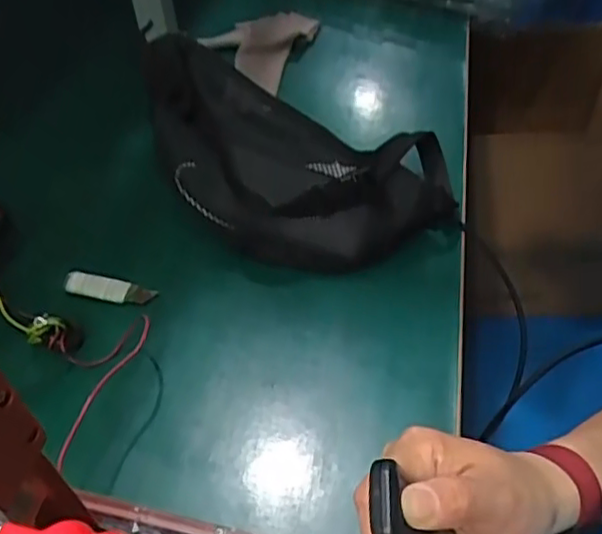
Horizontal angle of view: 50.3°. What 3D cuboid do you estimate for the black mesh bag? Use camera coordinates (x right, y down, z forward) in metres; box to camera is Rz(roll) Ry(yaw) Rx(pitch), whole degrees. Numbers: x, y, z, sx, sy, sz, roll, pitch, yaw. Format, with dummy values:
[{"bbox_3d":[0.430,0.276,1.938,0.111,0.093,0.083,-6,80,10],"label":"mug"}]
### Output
[{"bbox_3d":[0.009,-0.099,0.602,0.281,0.179,0.126,-7,47,-3],"label":"black mesh bag"}]

